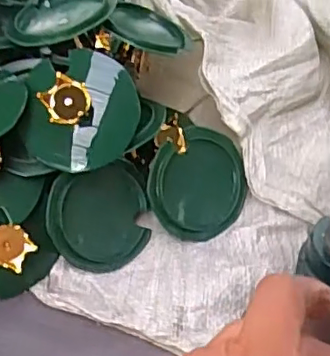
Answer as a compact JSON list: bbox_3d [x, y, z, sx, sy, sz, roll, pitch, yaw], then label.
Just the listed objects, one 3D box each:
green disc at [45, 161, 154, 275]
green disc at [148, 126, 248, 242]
[{"bbox_3d":[-0.042,0.027,0.398,0.070,0.067,0.009,-13,10,-25],"label":"green disc"},{"bbox_3d":[0.024,0.005,0.416,0.073,0.072,0.007,-38,15,-22],"label":"green disc"}]

